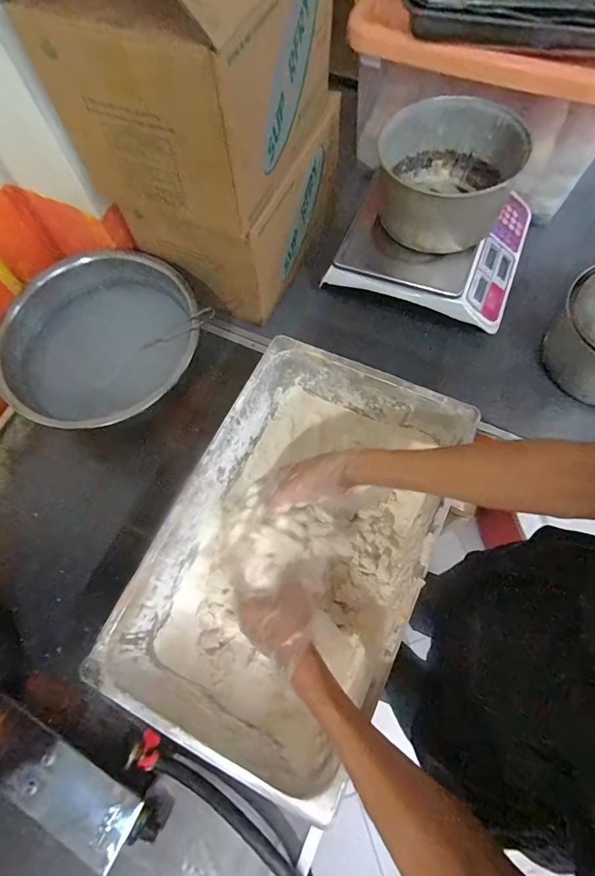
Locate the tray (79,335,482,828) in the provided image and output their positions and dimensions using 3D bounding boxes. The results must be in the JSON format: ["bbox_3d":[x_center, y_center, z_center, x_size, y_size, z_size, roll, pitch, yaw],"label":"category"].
[{"bbox_3d":[-0.003,0.145,0.607,0.332,0.165,0.518,22,70,11],"label":"tray"}]

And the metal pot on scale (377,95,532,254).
[{"bbox_3d":[0.249,-0.435,0.719,0.231,0.137,0.201,12,68,7],"label":"metal pot on scale"}]

